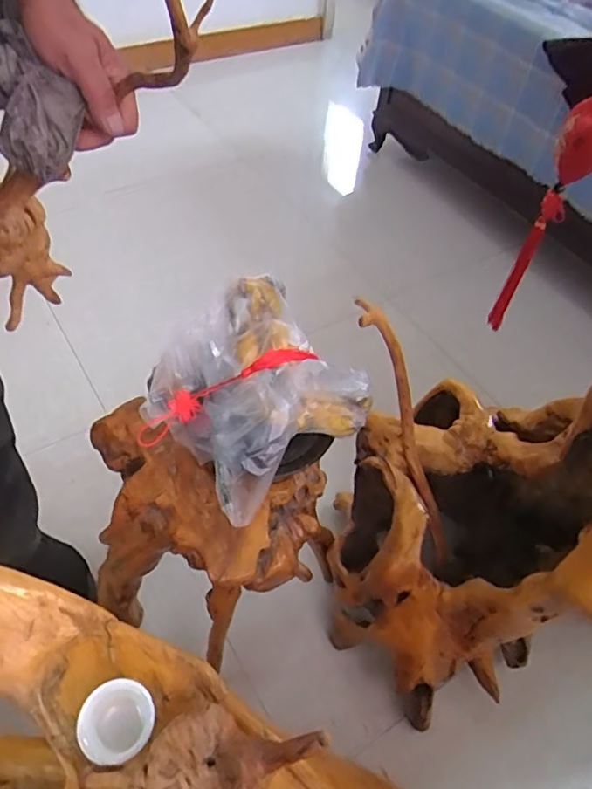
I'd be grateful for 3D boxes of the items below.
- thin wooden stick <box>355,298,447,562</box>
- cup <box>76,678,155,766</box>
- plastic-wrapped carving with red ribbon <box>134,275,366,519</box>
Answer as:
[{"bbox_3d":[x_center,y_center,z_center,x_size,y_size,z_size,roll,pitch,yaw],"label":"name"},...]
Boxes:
[{"bbox_3d":[0.160,0.055,0.799,0.057,0.043,0.408,-17,93,-16],"label":"thin wooden stick"},{"bbox_3d":[-0.155,0.285,0.478,0.062,0.030,0.057,2,52,-3],"label":"cup"},{"bbox_3d":[-0.060,-0.011,0.675,0.247,0.115,0.235,38,59,23],"label":"plastic-wrapped carving with red ribbon"}]

